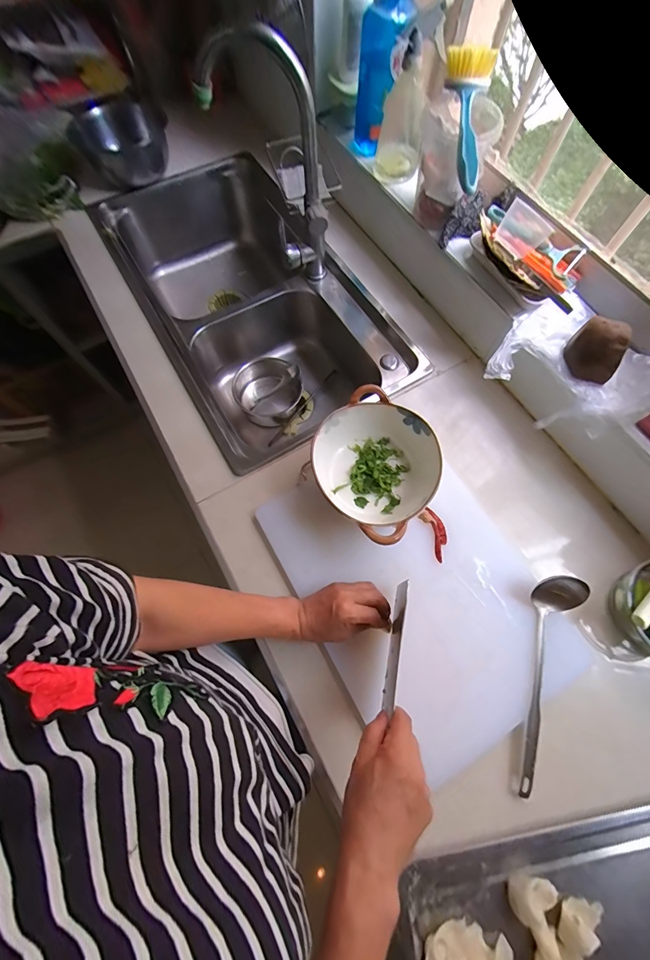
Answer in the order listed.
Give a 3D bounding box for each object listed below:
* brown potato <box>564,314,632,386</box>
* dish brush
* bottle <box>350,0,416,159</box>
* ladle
[{"bbox_3d":[0.409,-0.195,0.530,0.050,0.071,0.078,-41,75,-14],"label":"brown potato"},{"bbox_3d":[0.188,-0.495,0.487,0.067,0.045,0.251,12,70,4],"label":"dish brush"},{"bbox_3d":[0.101,-0.751,0.631,0.079,0.268,0.083,7,70,2],"label":"bottle"},{"bbox_3d":[0.285,0.264,0.479,0.057,0.067,0.273,22,71,7],"label":"ladle"}]

